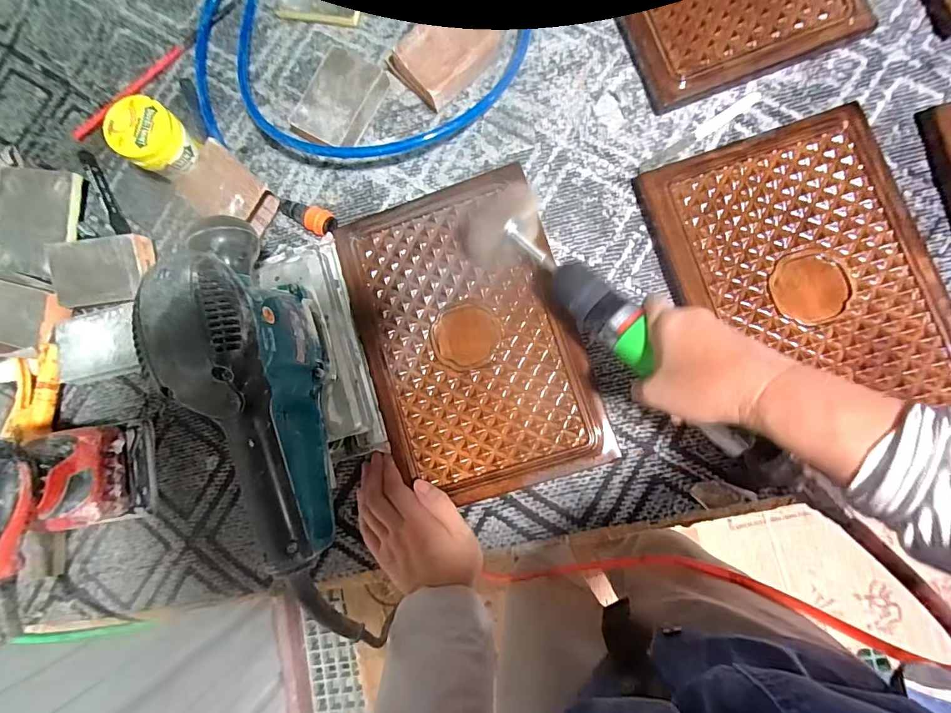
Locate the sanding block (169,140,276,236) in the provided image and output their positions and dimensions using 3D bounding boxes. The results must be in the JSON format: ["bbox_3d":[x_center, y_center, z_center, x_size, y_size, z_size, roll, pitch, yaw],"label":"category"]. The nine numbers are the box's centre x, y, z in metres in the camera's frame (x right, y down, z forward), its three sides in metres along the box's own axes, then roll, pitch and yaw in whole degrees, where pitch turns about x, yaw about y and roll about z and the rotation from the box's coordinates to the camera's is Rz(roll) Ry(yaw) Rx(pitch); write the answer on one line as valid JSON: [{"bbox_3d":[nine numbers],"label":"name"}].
[{"bbox_3d":[-0.270,-0.177,0.471,0.098,0.039,0.069,42,91,8],"label":"sanding block"}]

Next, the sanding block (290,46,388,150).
[{"bbox_3d":[-0.147,-0.274,0.470,0.070,0.030,0.101,30,89,8],"label":"sanding block"}]

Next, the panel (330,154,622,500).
[{"bbox_3d":[-0.013,-0.019,0.432,0.201,0.014,0.308,-19,83,4],"label":"panel"}]

